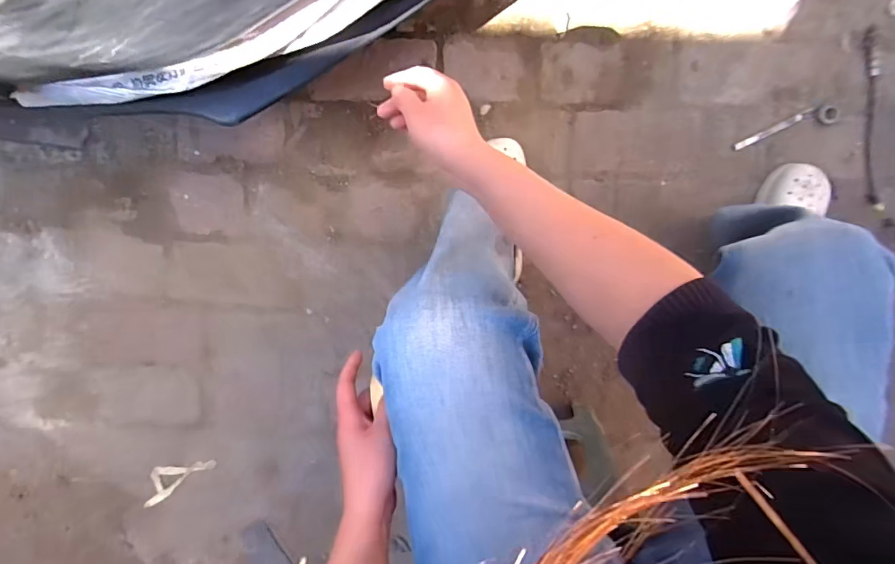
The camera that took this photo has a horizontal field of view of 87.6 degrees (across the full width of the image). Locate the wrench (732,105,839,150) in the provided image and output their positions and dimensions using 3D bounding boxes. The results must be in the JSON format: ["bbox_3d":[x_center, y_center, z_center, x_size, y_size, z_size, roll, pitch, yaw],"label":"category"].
[{"bbox_3d":[0.580,-0.266,0.801,0.179,0.019,0.034,-17,94,3],"label":"wrench"}]

